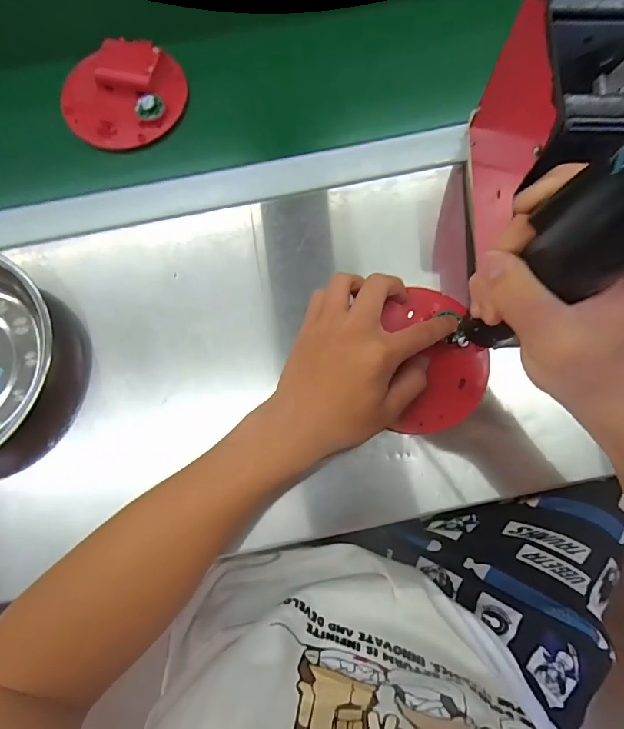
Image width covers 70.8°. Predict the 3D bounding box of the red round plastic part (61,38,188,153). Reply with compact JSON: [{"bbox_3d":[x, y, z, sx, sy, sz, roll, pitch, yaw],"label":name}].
[{"bbox_3d":[-0.187,-0.267,0.429,0.111,0.023,0.112,0,76,2],"label":"red round plastic part"}]

